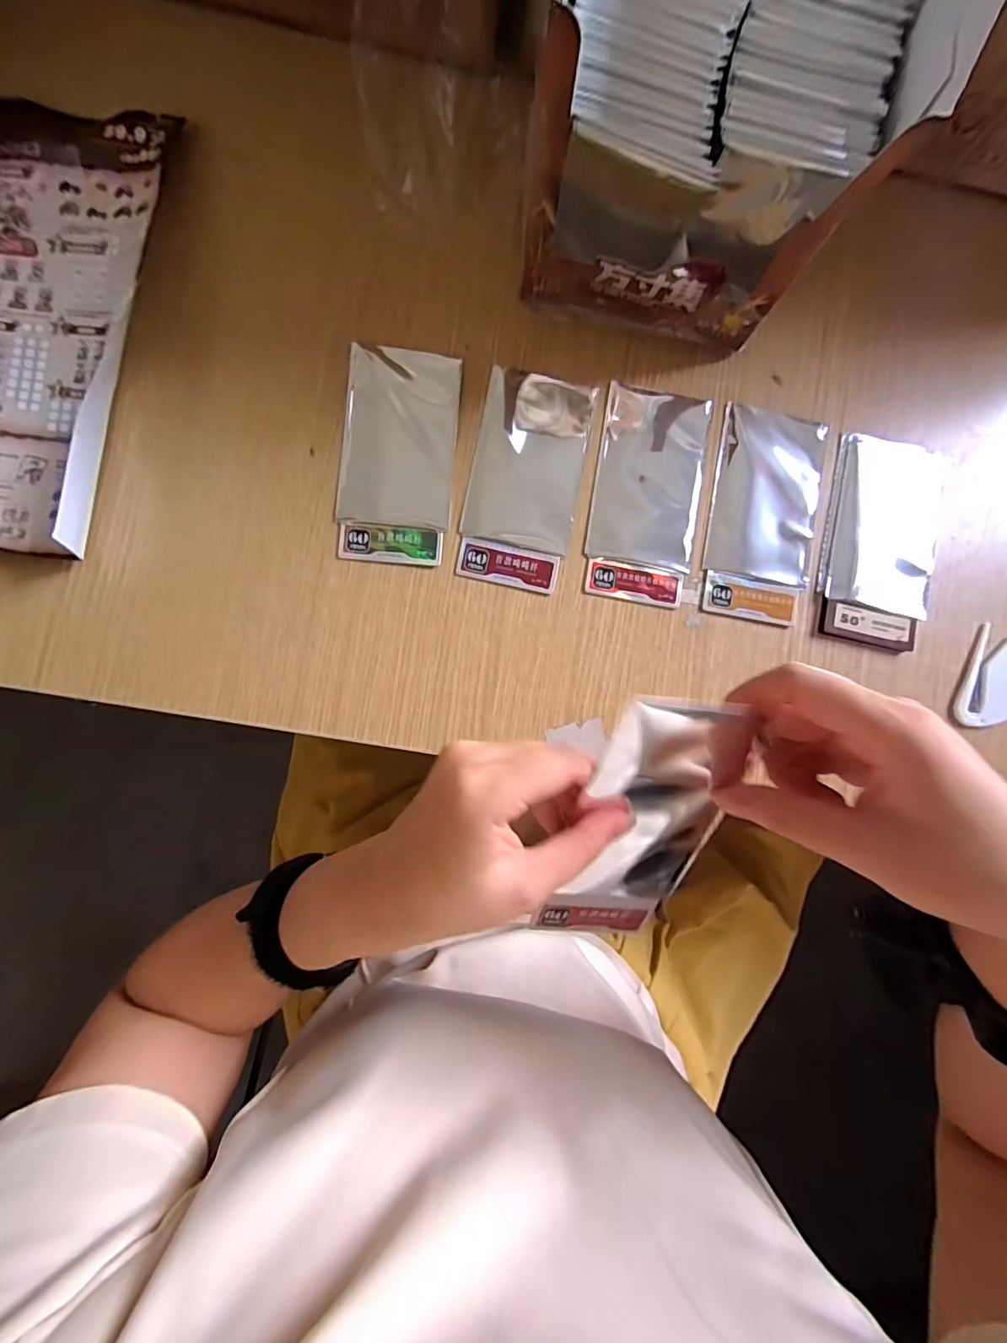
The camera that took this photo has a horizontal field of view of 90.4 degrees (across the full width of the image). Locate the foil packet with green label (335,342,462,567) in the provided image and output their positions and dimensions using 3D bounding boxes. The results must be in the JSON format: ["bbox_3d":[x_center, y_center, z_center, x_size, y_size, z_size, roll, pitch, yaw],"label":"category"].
[{"bbox_3d":[-0.069,-0.142,0.327,0.072,0.005,0.140,5,86,-4],"label":"foil packet with green label"}]

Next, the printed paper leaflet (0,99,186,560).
[{"bbox_3d":[-0.318,-0.219,0.299,0.185,0.033,0.296,6,86,-4],"label":"printed paper leaflet"}]

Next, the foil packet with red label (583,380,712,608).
[{"bbox_3d":[0.098,-0.120,0.340,0.072,0.004,0.144,9,86,-4],"label":"foil packet with red label"}]

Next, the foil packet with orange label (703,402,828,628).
[{"bbox_3d":[0.180,-0.109,0.345,0.073,0.005,0.146,9,86,-4],"label":"foil packet with orange label"}]

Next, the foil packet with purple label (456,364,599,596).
[{"bbox_3d":[0.015,-0.128,0.333,0.071,0.004,0.142,11,86,-4],"label":"foil packet with purple label"}]

